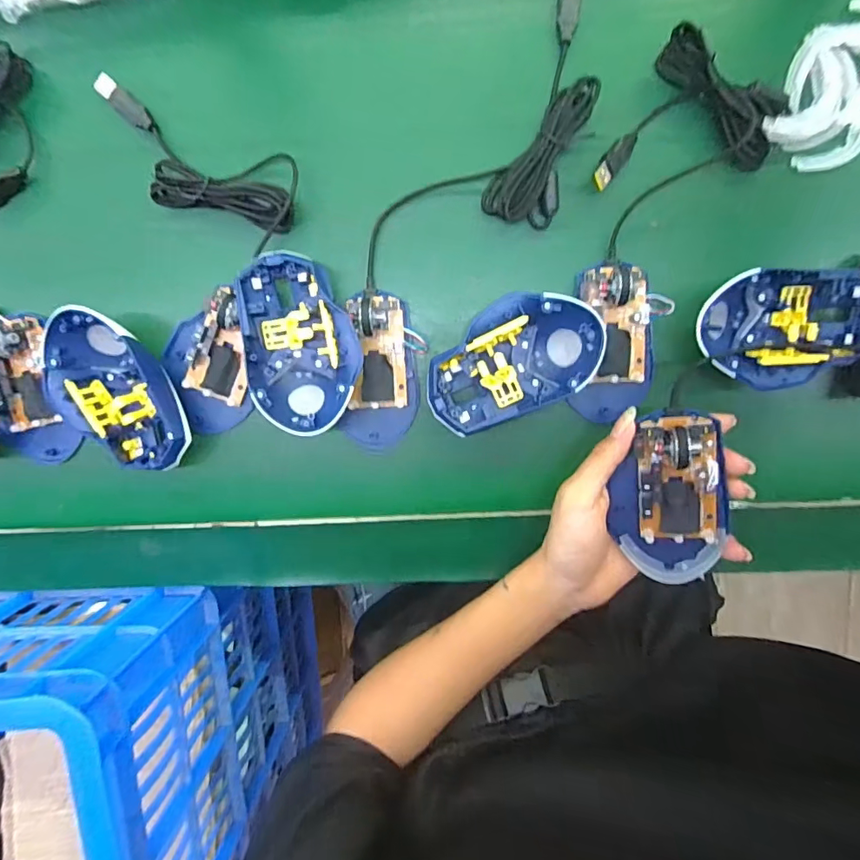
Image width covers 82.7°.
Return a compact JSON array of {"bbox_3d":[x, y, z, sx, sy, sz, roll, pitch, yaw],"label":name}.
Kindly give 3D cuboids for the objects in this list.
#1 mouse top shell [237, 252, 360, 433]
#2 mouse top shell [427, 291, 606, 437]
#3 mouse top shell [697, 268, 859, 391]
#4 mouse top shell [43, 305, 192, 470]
[{"bbox_3d":[-0.090,-0.059,0.339,0.083,0.037,0.119,-5,98,1],"label":"mouse top shell"},{"bbox_3d":[0.055,-0.049,0.337,0.120,0.035,0.080,-20,98,3],"label":"mouse top shell"},{"bbox_3d":[0.234,-0.068,0.329,0.119,0.036,0.078,1,98,0],"label":"mouse top shell"},{"bbox_3d":[-0.224,-0.025,0.355,0.078,0.037,0.123,-32,97,4],"label":"mouse top shell"}]

